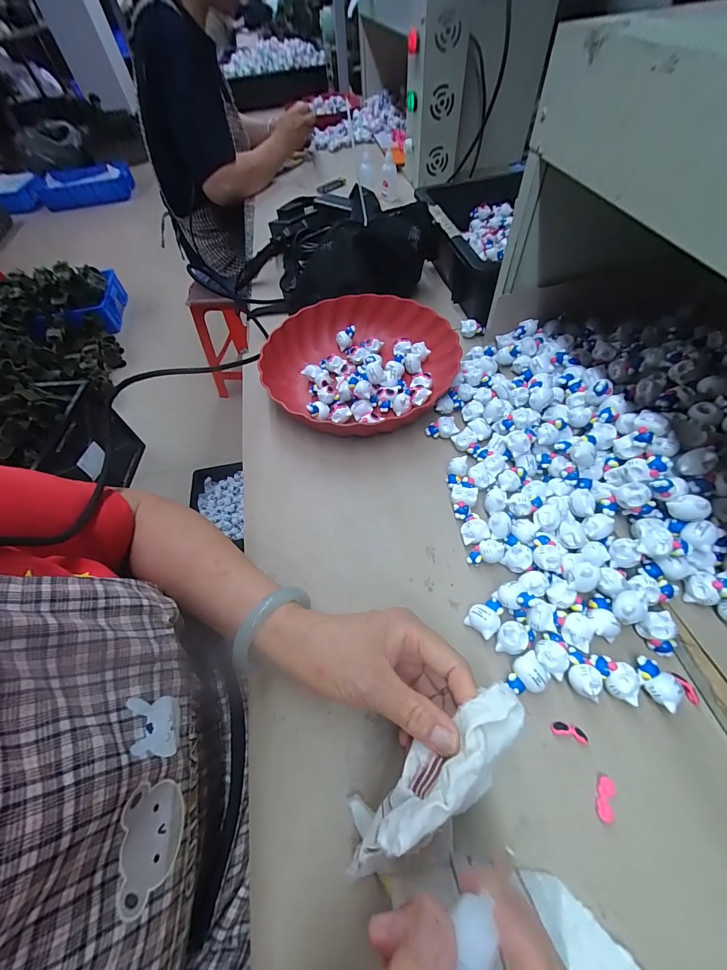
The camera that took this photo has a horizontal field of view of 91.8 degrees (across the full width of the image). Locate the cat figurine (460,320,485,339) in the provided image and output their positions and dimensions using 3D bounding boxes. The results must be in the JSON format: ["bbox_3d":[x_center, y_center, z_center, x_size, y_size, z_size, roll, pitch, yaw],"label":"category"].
[{"bbox_3d":[0.154,-0.222,0.500,0.032,0.020,0.015,5,58,8],"label":"cat figurine"}]

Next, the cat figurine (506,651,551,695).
[{"bbox_3d":[0.123,0.145,0.268,0.029,0.020,0.025,-22,58,-9],"label":"cat figurine"}]

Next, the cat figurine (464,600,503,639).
[{"bbox_3d":[0.102,0.110,0.294,0.029,0.019,0.024,-41,63,-20],"label":"cat figurine"}]

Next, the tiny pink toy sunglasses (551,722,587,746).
[{"bbox_3d":[0.149,0.179,0.254,0.024,0.006,0.009,13,59,13],"label":"tiny pink toy sunglasses"}]

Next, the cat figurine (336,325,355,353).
[{"bbox_3d":[-0.024,-0.208,0.498,0.033,0.023,0.014,-36,22,15],"label":"cat figurine"}]

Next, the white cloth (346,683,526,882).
[{"bbox_3d":[0.038,0.149,0.181,0.112,0.031,0.028,-38,61,-7],"label":"white cloth"}]

